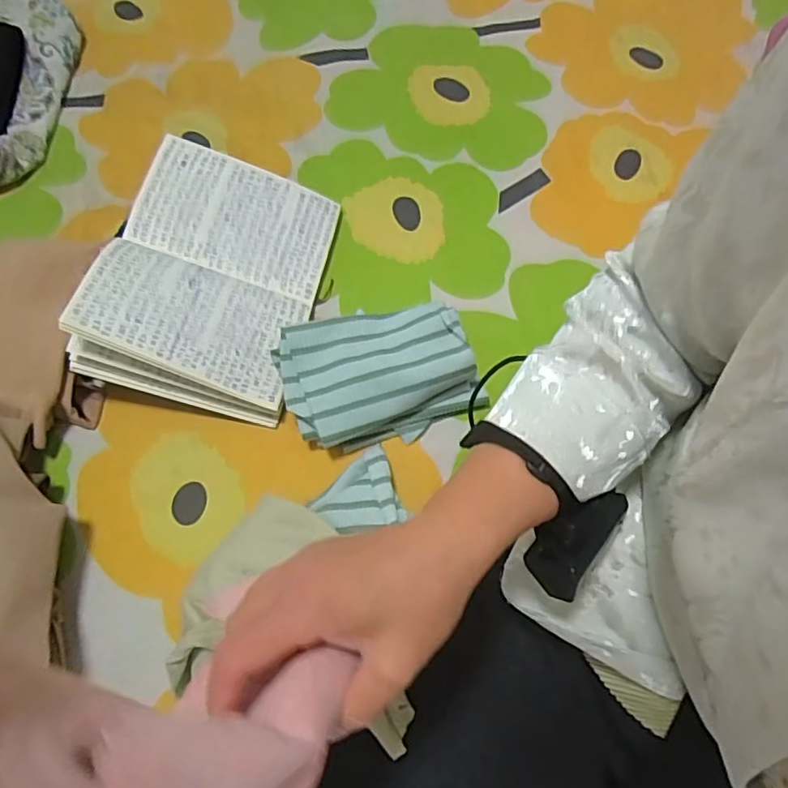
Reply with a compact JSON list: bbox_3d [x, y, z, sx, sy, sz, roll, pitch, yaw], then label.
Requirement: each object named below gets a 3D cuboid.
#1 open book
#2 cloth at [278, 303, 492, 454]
[{"bbox_3d":[-0.190,-0.126,0.610,0.207,0.062,0.278,20,61,-18],"label":"open book"},{"bbox_3d":[-0.014,-0.019,0.581,0.192,0.059,0.125,-12,68,-3],"label":"cloth"}]

